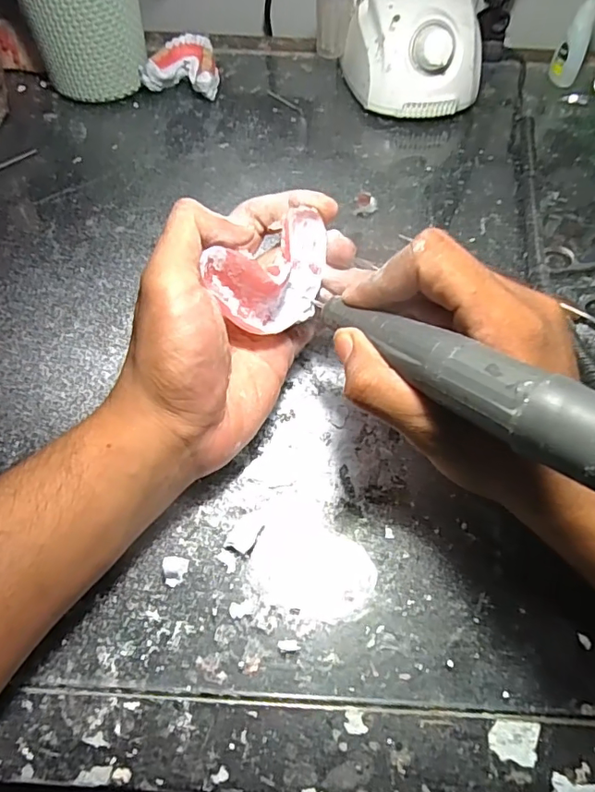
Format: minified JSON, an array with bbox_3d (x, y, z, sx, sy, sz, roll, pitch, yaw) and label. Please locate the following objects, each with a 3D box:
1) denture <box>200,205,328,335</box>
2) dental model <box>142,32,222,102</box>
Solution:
[{"bbox_3d":[-0.012,-0.057,0.258,0.064,0.045,0.028,-28,62,-18],"label":"denture"},{"bbox_3d":[-0.101,-0.294,0.476,0.062,0.034,0.052,9,57,4],"label":"dental model"}]

